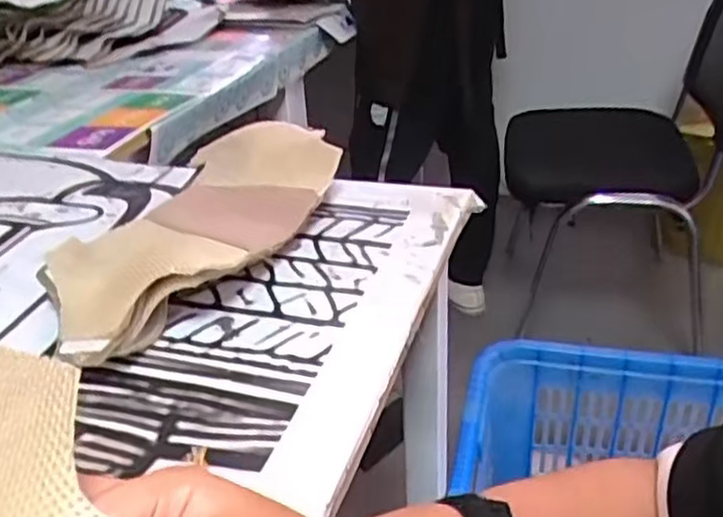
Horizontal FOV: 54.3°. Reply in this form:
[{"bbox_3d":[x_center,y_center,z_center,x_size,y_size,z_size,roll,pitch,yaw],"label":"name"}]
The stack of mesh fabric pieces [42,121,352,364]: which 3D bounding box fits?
[{"bbox_3d":[-0.123,-0.028,0.551,0.134,0.052,0.319,6,31,20],"label":"stack of mesh fabric pieces"}]

